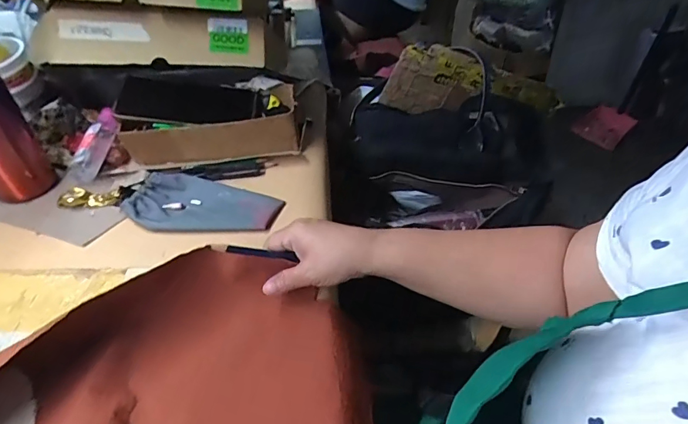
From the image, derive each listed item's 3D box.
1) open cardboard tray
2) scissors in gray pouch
[{"bbox_3d":[-0.171,-0.124,0.582,0.226,0.081,0.104,-2,44,-2],"label":"open cardboard tray"},{"bbox_3d":[-0.200,-0.015,0.520,0.254,0.018,0.082,8,44,8],"label":"scissors in gray pouch"}]

